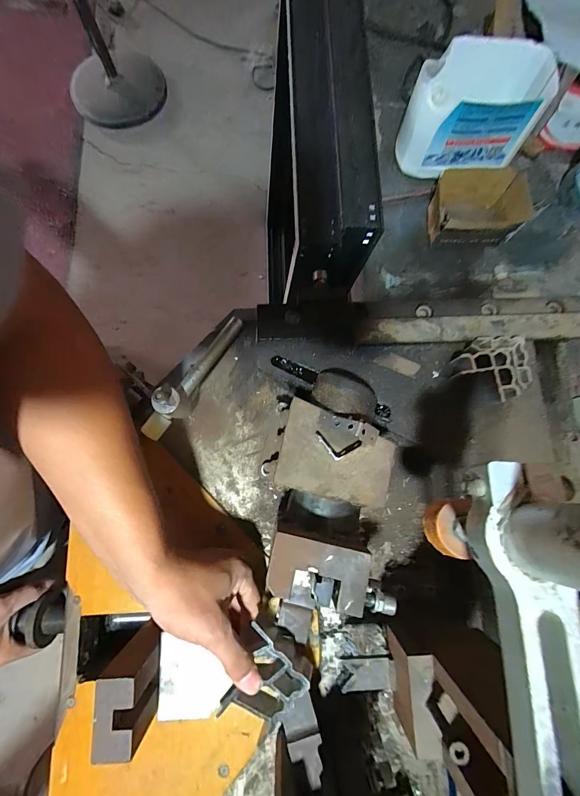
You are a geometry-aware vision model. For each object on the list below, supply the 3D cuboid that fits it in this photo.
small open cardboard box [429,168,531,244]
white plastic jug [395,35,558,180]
[{"bbox_3d":[0.330,-0.327,0.590,0.158,0.056,0.119,1,79,0],"label":"small open cardboard box"},{"bbox_3d":[0.303,-0.470,0.569,0.217,0.145,0.125,-4,79,-1],"label":"white plastic jug"}]

